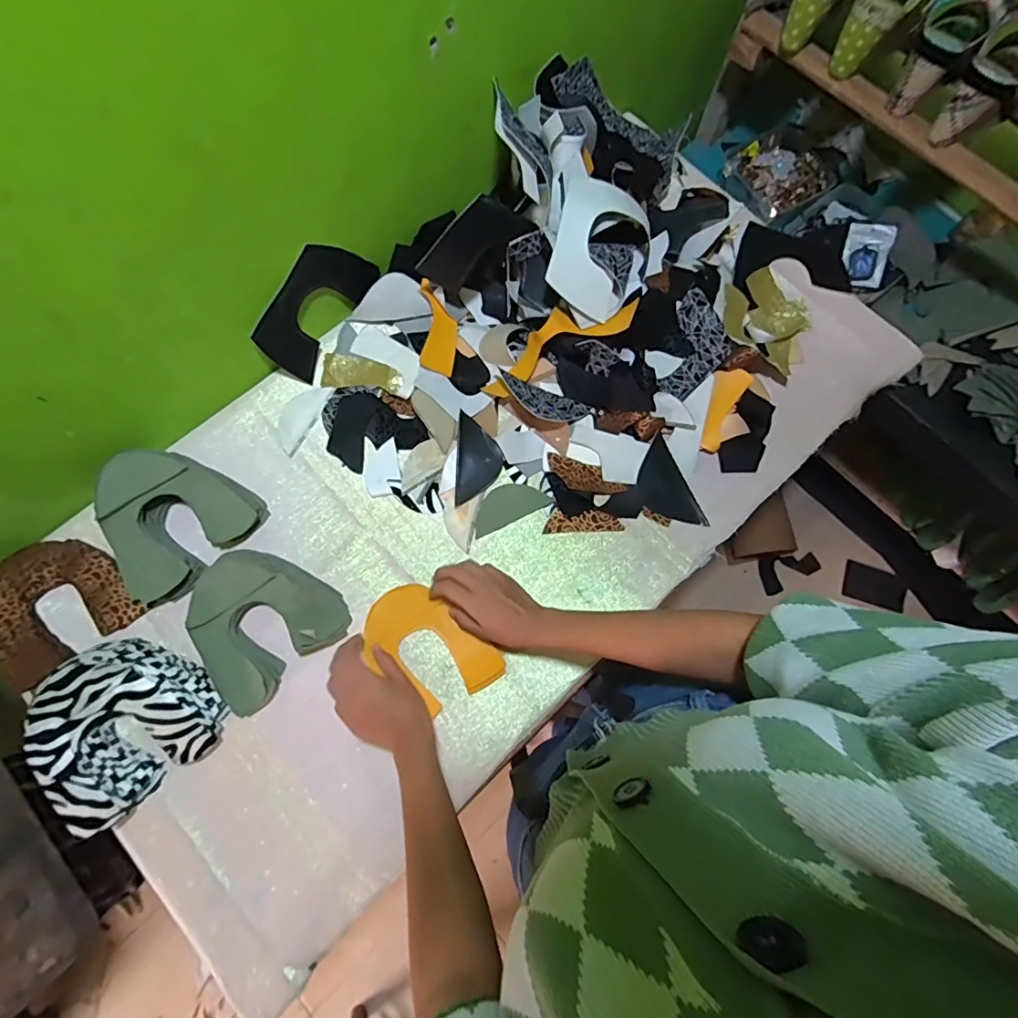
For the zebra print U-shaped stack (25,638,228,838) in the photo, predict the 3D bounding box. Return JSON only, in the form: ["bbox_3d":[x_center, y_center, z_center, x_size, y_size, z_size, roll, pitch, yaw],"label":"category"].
[{"bbox_3d":[-0.440,0.238,0.570,0.173,0.070,0.175,-42,80,-11],"label":"zebra print U-shaped stack"}]

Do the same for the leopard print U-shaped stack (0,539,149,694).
[{"bbox_3d":[-0.559,0.113,0.619,0.155,0.033,0.151,-38,80,-10],"label":"leopard print U-shaped stack"}]

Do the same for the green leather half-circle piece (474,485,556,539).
[{"bbox_3d":[-0.002,-0.007,0.693,0.108,0.004,0.051,-26,78,-8],"label":"green leather half-circle piece"}]

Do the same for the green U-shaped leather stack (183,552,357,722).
[{"bbox_3d":[-0.310,0.132,0.625,0.168,0.039,0.174,-43,81,-11],"label":"green U-shaped leather stack"}]

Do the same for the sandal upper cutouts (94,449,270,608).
[{"bbox_3d":[-0.431,0.010,0.640,0.160,0.069,0.180,44,78,9],"label":"sandal upper cutouts"}]

